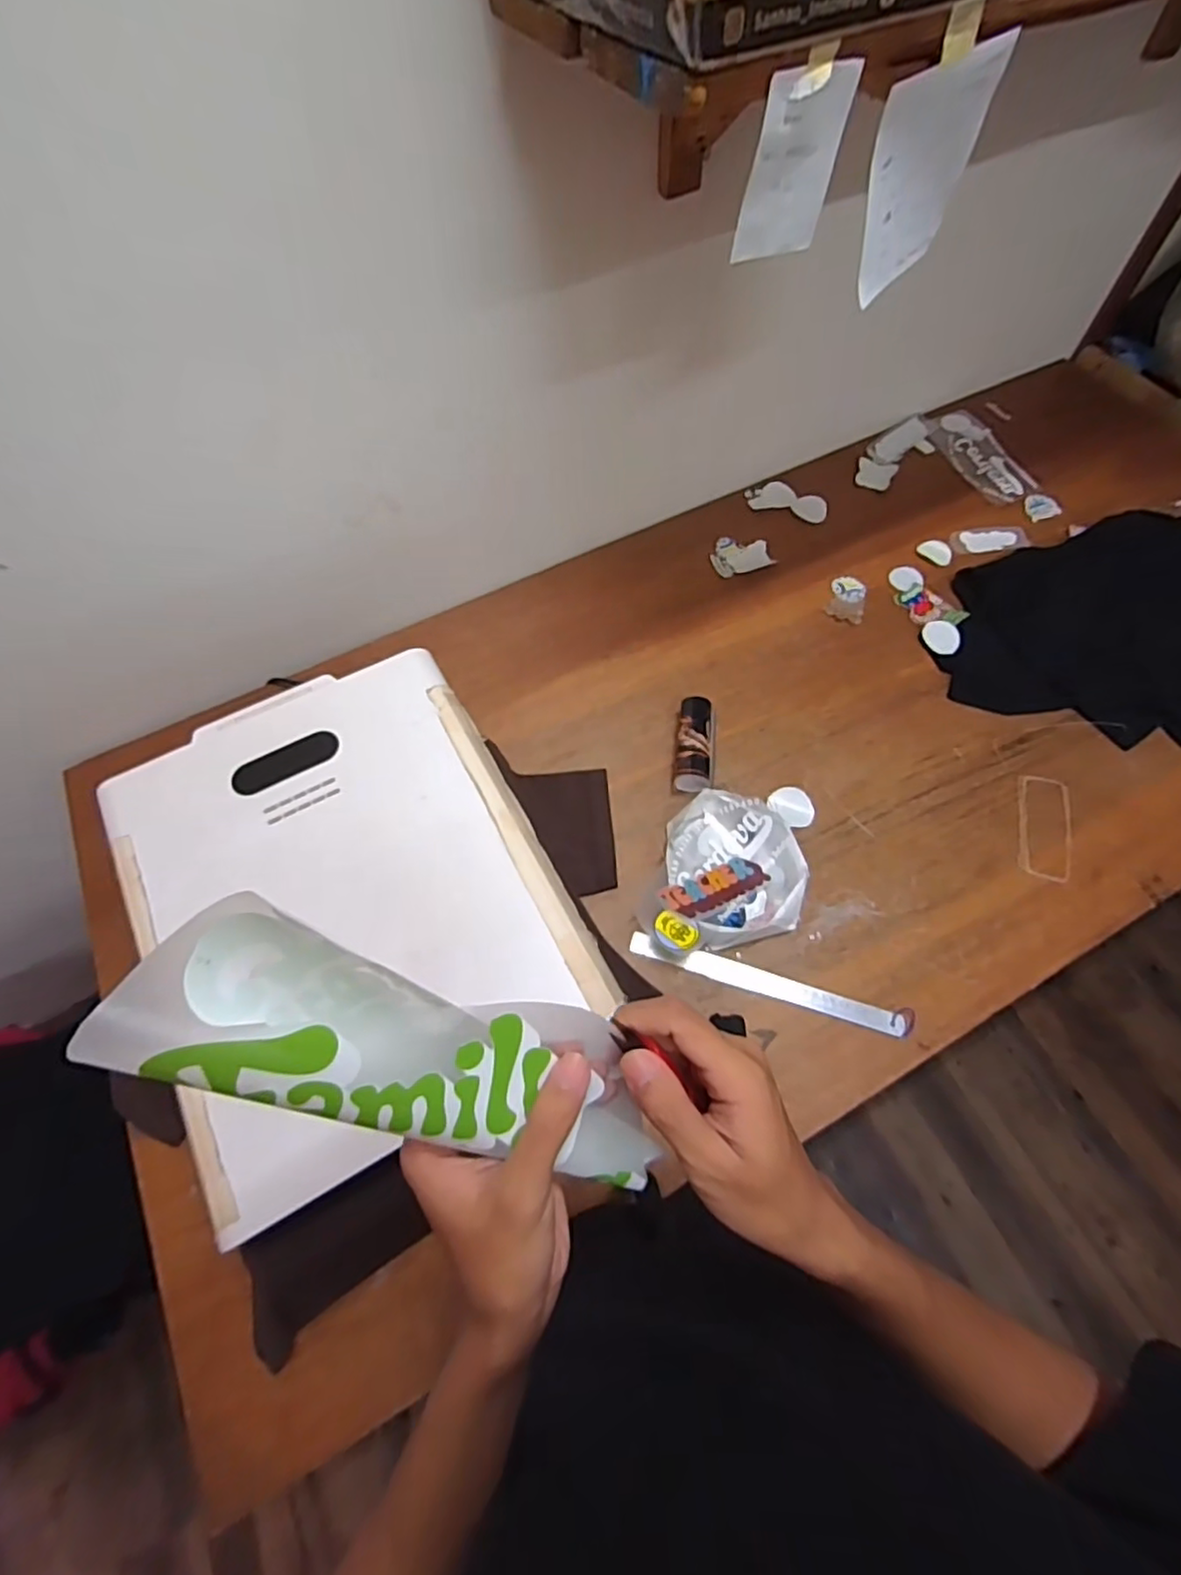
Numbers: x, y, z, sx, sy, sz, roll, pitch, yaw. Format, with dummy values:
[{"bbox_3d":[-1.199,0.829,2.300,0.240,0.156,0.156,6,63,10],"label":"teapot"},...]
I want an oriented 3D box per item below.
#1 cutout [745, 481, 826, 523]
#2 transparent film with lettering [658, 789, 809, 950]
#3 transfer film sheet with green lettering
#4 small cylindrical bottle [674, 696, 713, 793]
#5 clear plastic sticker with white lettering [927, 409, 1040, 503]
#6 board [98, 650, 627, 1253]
[{"bbox_3d":[0.354,-0.518,1.168,0.145,0.007,0.069,22,68,12],"label":"cutout"},{"bbox_3d":[0.186,0.107,0.842,0.174,0.054,0.197,8,65,7],"label":"transparent film with lettering"},{"bbox_3d":[-0.069,0.114,0.279,0.239,0.043,0.066,24,65,-15],"label":"transfer film sheet with green lettering"},{"bbox_3d":[0.150,-0.060,0.925,0.051,0.040,0.150,5,65,5],"label":"small cylindrical bottle"},{"bbox_3d":[0.732,-0.625,1.219,0.115,0.010,0.244,-17,67,-6],"label":"clear plastic sticker with white lettering"},{"bbox_3d":[-0.259,0.100,0.684,0.395,0.037,0.507,-28,67,-10],"label":"board"}]

